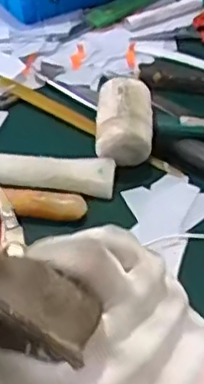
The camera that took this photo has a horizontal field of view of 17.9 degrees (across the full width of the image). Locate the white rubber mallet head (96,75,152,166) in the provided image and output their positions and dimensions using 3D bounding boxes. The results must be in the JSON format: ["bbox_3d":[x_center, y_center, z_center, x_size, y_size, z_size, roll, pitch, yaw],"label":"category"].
[{"bbox_3d":[0.019,-0.056,0.557,0.047,0.056,0.068,3,45,1],"label":"white rubber mallet head"}]

